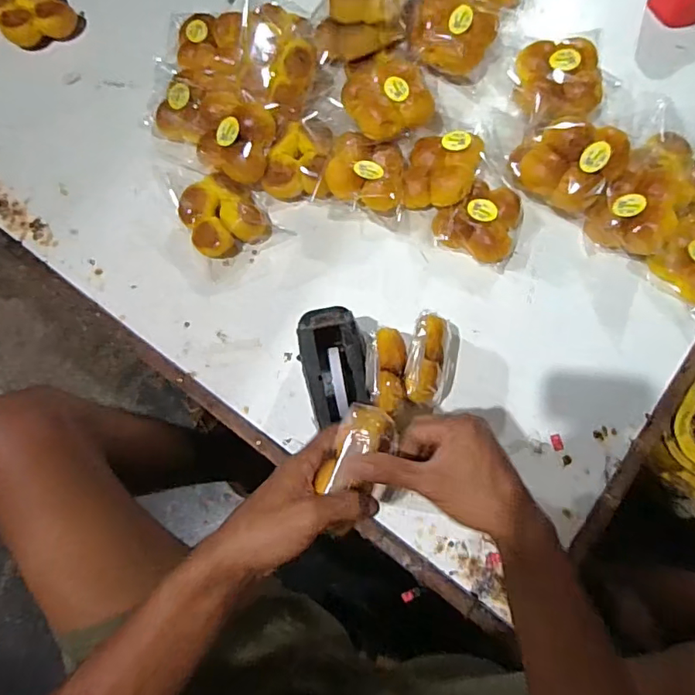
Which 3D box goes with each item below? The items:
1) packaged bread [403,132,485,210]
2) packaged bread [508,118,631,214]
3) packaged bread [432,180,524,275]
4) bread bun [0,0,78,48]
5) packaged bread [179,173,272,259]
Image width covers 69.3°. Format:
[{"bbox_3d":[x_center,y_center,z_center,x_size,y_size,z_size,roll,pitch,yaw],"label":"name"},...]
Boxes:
[{"bbox_3d":[0.130,-0.238,0.696,0.097,0.043,0.109,13,85,14],"label":"packaged bread"},{"bbox_3d":[0.289,-0.244,0.667,0.122,0.084,0.110,41,80,12],"label":"packaged bread"},{"bbox_3d":[0.185,-0.173,0.685,0.112,0.048,0.111,29,78,9],"label":"packaged bread"},{"bbox_3d":[-0.508,-0.535,0.805,0.113,0.035,0.118,-1,75,2],"label":"bread bun"},{"bbox_3d":[-0.172,-0.183,0.700,0.102,0.050,0.103,-1,75,2],"label":"packaged bread"}]

